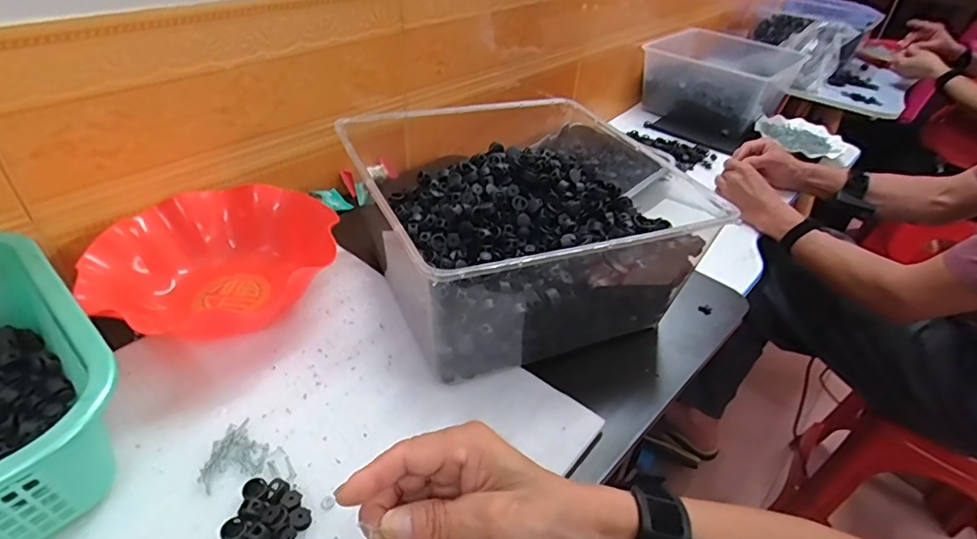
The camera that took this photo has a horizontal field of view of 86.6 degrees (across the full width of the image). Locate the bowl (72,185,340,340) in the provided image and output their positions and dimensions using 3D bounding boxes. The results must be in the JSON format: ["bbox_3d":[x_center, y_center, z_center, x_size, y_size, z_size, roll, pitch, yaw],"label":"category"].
[{"bbox_3d":[-0.272,-0.007,0.529,0.215,0.061,0.215,3,39,-3],"label":"bowl"}]

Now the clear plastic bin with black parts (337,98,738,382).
[{"bbox_3d":[0.026,-0.051,0.541,0.294,0.147,0.306,-14,43,-22],"label":"clear plastic bin with black parts"}]

